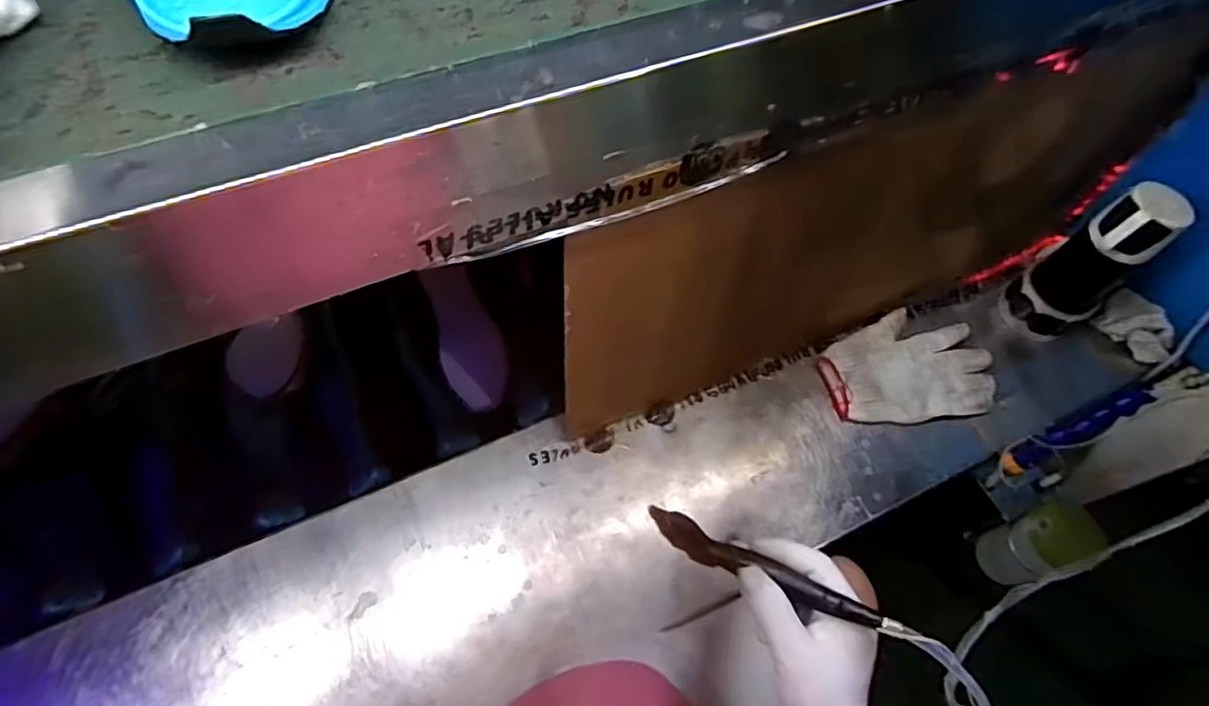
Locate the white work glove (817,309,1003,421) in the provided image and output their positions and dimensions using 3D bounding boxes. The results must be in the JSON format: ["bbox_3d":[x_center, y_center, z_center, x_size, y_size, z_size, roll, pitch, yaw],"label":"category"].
[{"bbox_3d":[0.344,0.016,0.720,0.197,0.023,0.121,-7,62,-7],"label":"white work glove"}]

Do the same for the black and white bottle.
[{"bbox_3d":[0.521,-0.094,0.687,0.078,0.199,0.081,-29,67,-18],"label":"black and white bottle"}]

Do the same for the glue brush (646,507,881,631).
[{"bbox_3d":[0.094,0.137,0.399,0.147,0.023,0.016,20,61,28],"label":"glue brush"}]

